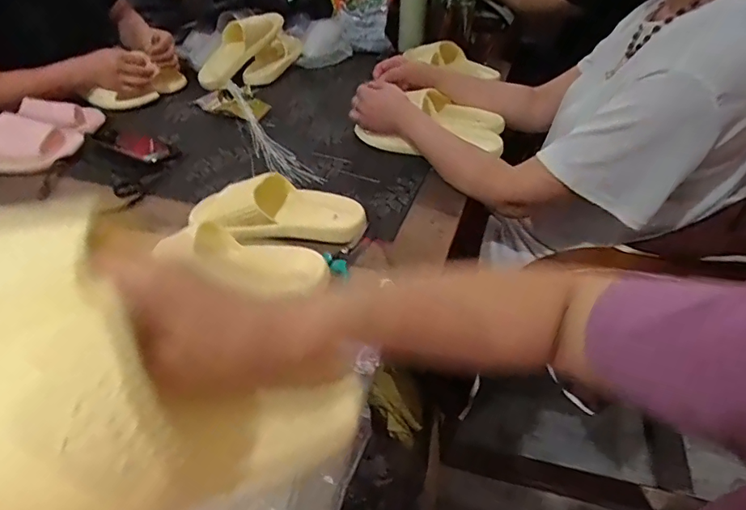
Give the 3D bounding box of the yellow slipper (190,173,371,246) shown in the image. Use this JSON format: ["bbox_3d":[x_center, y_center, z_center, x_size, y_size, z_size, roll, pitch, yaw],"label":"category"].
[{"bbox_3d":[-0.137,-0.067,0.692,0.249,0.060,0.103,-1,40,0],"label":"yellow slipper"}]

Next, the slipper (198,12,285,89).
[{"bbox_3d":[-0.299,-0.474,1.124,0.102,0.071,0.250,26,67,28],"label":"slipper"}]

